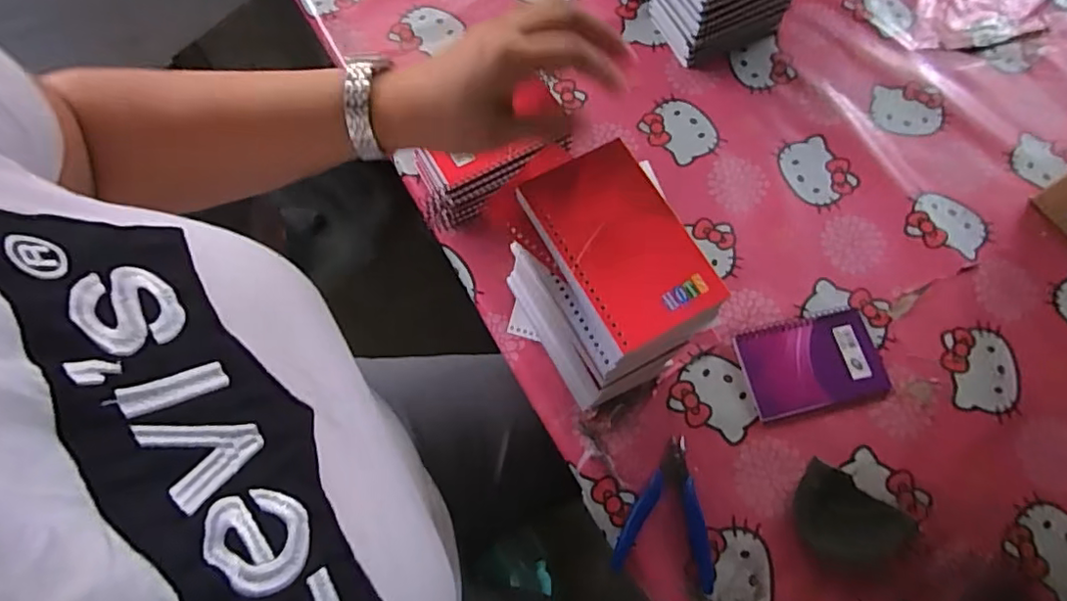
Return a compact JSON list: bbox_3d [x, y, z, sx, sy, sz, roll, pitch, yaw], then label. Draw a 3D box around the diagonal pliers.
[{"bbox_3d":[0.121,0.178,0.501,0.081,0.006,0.117,15,69,4],"label":"diagonal pliers"}]

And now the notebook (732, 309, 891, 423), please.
[{"bbox_3d":[0.262,0.057,0.548,0.129,0.009,0.085,-11,70,-6],"label":"notebook"}]

